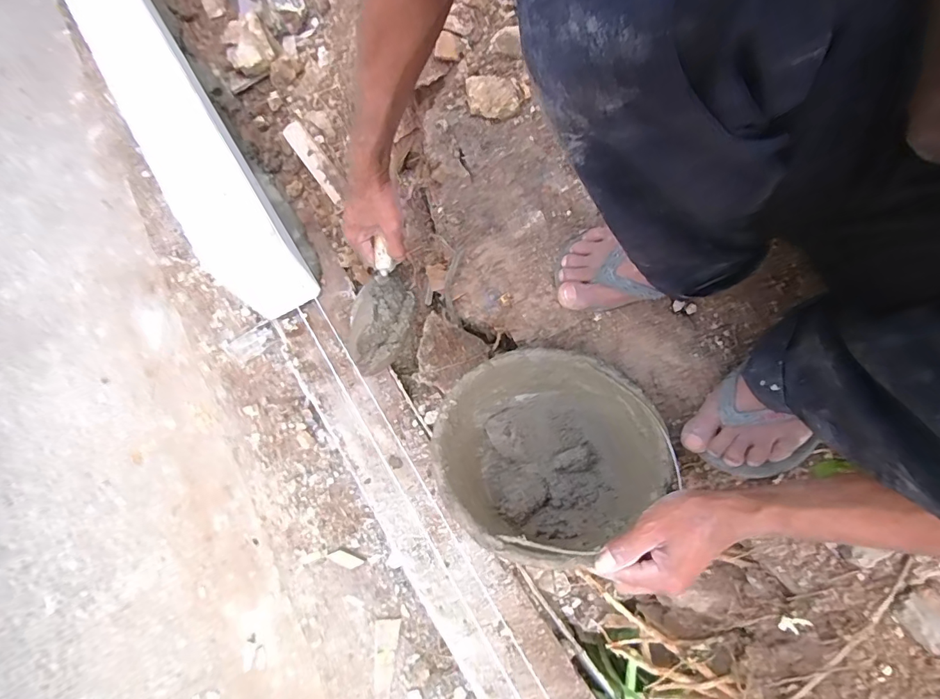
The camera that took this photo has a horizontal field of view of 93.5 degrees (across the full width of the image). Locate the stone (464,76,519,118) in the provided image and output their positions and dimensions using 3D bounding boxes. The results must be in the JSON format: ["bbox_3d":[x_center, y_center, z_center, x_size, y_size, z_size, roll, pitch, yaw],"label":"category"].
[{"bbox_3d":[0.032,-0.342,0.599,0.069,0.025,0.046,-2,71,-1],"label":"stone"}]

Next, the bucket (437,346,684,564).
[{"bbox_3d":[0.081,0.123,0.544,0.236,0.159,0.228,0,69,-1],"label":"bucket"}]

